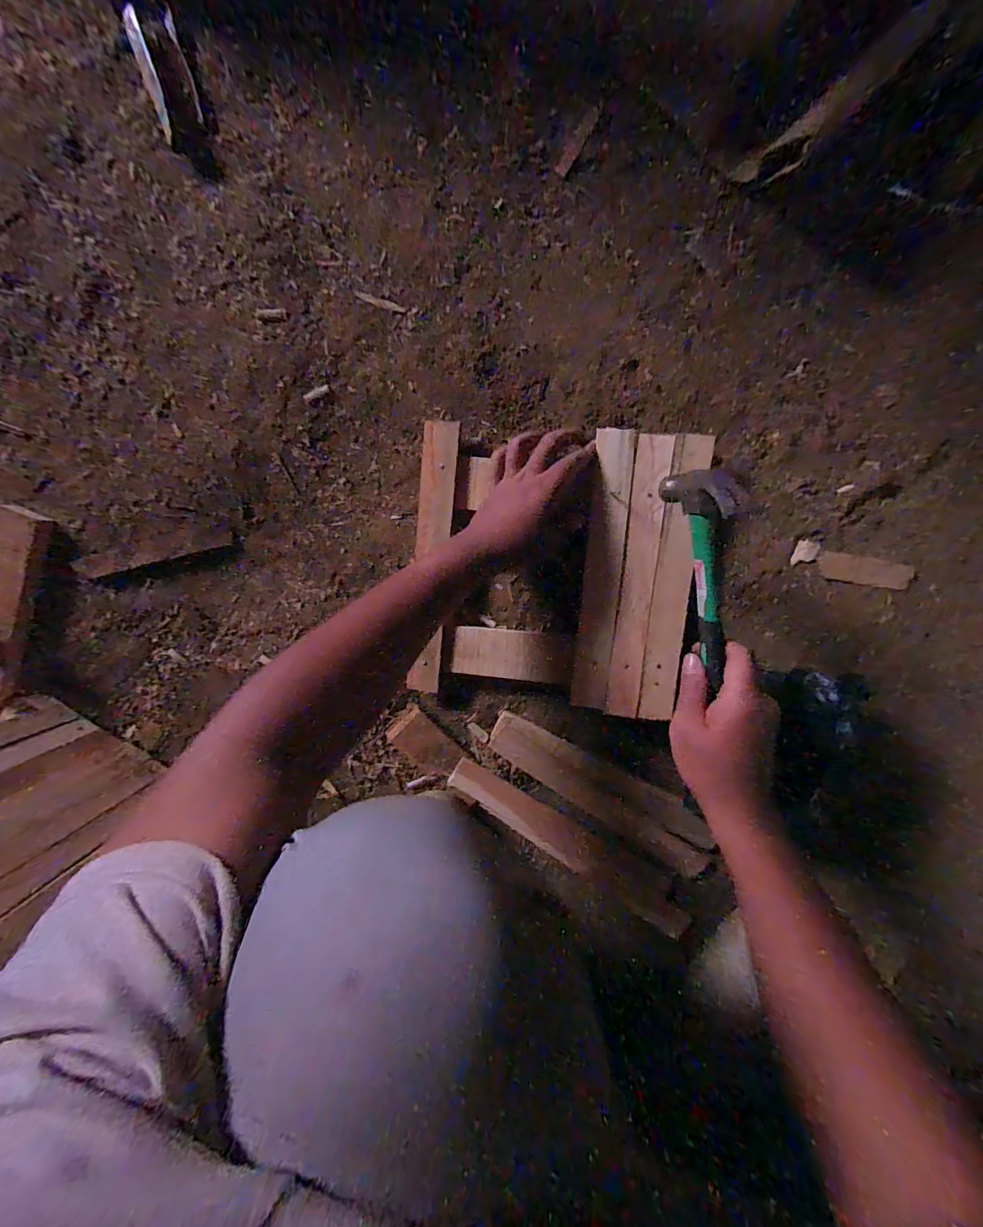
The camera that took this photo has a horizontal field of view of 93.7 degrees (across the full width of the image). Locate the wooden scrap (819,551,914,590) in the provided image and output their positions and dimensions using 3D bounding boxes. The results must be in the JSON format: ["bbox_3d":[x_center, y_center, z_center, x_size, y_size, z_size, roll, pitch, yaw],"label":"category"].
[{"bbox_3d":[0.380,-0.044,0.470,0.082,0.004,0.027,11,99,11],"label":"wooden scrap"}]

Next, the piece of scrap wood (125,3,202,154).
[{"bbox_3d":[-0.312,-0.515,0.447,0.045,0.007,0.094,-10,115,5],"label":"piece of scrap wood"}]

